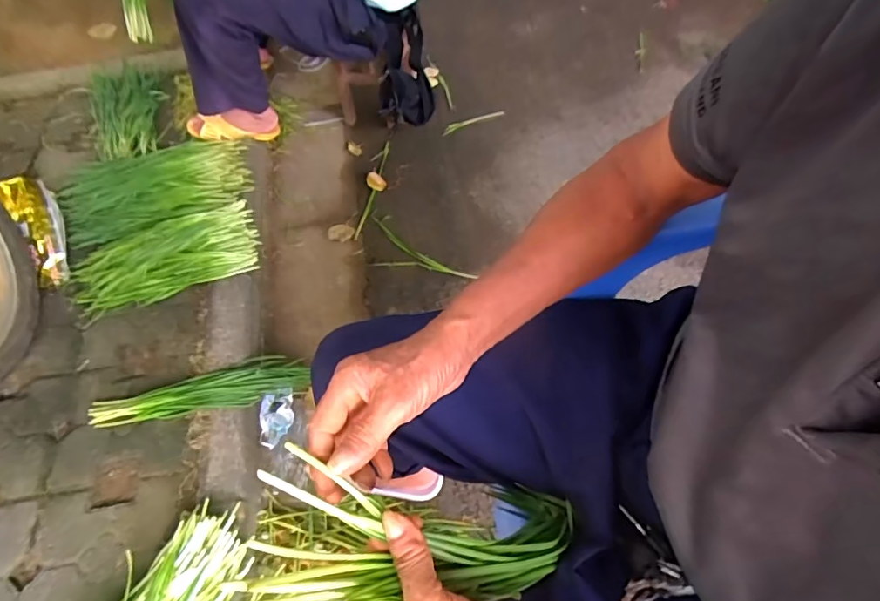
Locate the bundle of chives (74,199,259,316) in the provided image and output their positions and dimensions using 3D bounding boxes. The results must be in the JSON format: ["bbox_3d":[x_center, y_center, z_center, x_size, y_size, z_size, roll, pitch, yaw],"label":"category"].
[{"bbox_3d":[-0.631,-0.111,1.124,0.410,0.110,0.197,-19,58,-8],"label":"bundle of chives"}]

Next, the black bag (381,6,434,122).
[{"bbox_3d":[-0.085,-0.575,1.243,0.141,0.266,0.120,-1,56,-3],"label":"black bag"}]

